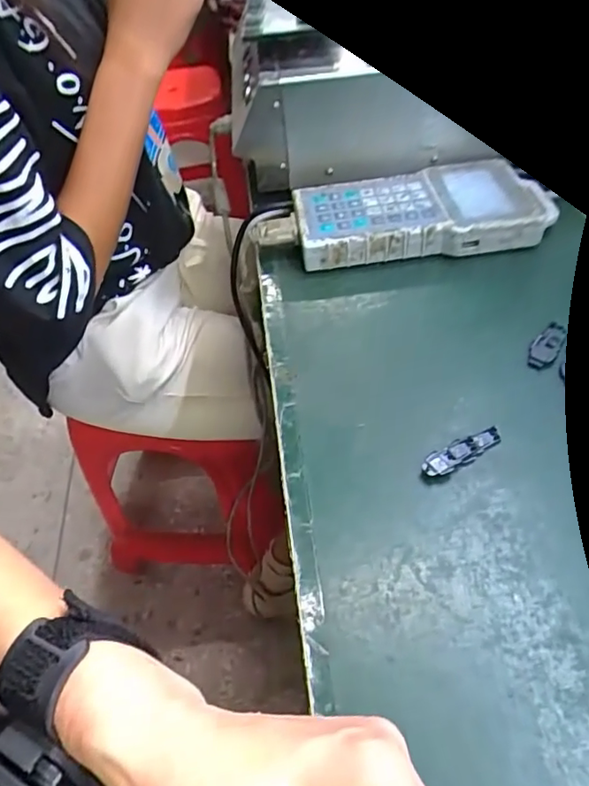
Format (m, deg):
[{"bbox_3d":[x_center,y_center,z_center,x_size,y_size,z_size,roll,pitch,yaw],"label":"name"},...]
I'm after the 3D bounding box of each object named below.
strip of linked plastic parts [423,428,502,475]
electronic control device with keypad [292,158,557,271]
[{"bbox_3d":[0.104,0.037,0.352,0.056,0.008,0.015,-24,49,-14],"label":"strip of linked plastic parts"},{"bbox_3d":[0.105,-0.160,0.509,0.204,0.034,0.102,-6,47,1],"label":"electronic control device with keypad"}]

